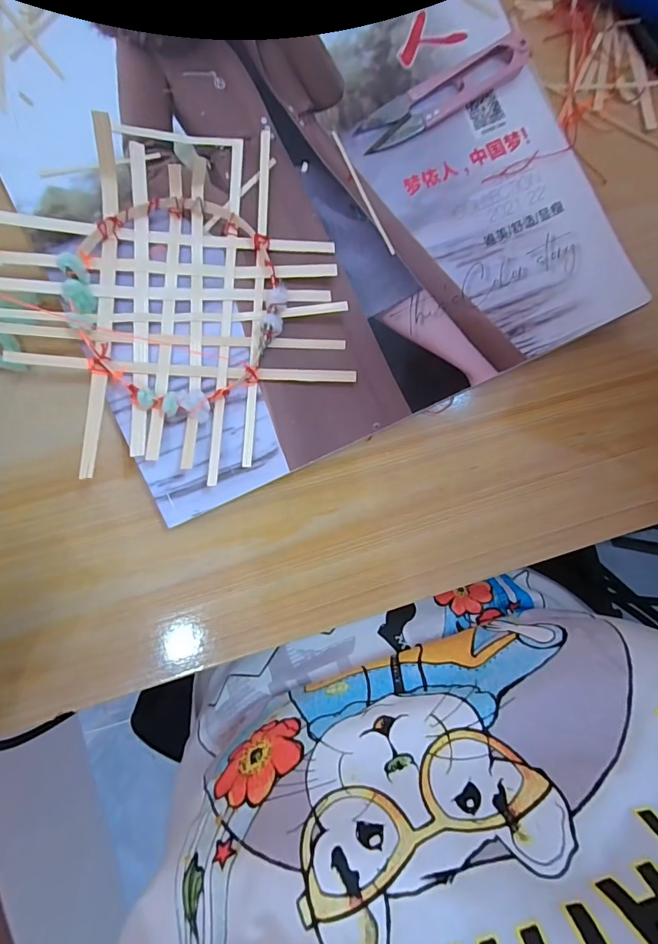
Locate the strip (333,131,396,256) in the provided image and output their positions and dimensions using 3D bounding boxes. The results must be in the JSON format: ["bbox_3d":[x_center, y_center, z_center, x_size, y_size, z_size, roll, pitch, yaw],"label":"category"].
[{"bbox_3d":[0.019,-0.151,0.239,0.004,0.004,0.072,-27,93,-4],"label":"strip"}]

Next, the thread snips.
[{"bbox_3d":[0.061,-0.205,0.238,0.098,0.013,0.023,-33,93,-4],"label":"thread snips"}]

